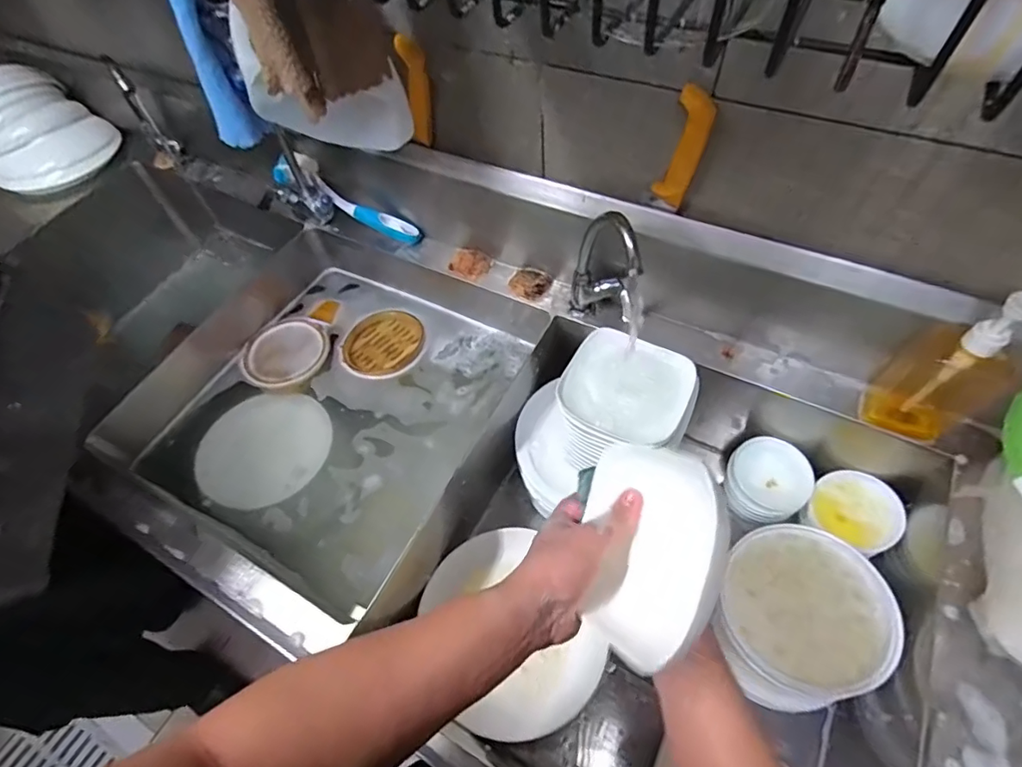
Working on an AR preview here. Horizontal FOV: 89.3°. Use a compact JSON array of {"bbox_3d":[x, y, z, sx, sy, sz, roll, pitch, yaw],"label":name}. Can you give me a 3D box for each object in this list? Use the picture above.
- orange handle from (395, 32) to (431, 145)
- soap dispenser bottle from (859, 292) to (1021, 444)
[{"bbox_3d":[-0.130,-0.398,0.714,0.035,0.142,0.010,-30,59,-14],"label":"orange handle"},{"bbox_3d":[0.483,-0.018,0.572,0.053,0.236,0.096,-32,60,-16],"label":"soap dispenser bottle"}]

